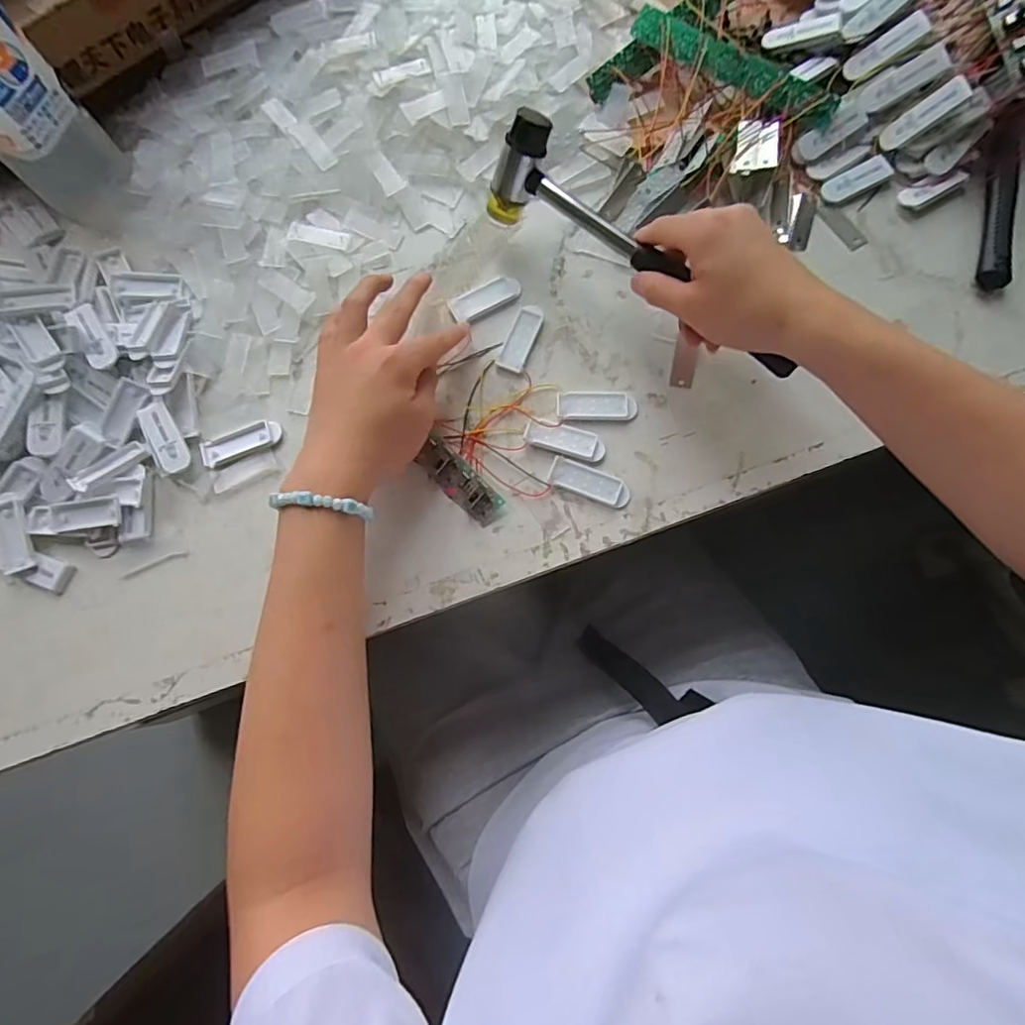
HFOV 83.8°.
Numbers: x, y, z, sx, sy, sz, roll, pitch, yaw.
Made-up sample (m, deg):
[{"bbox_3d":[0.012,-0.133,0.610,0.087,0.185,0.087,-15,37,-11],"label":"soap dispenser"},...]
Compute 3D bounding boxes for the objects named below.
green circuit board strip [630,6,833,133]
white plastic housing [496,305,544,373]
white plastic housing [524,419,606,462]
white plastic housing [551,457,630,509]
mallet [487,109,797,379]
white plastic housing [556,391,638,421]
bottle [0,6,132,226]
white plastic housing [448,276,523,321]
[{"bbox_3d":[0.177,-0.357,0.453,0.175,0.011,0.032,31,102,5],"label":"green circuit board strip"},{"bbox_3d":[0.007,-0.132,0.433,0.020,0.004,0.056,23,80,4],"label":"white plastic housing"},{"bbox_3d":[0.038,-0.051,0.410,0.058,0.006,0.021,14,79,3],"label":"white plastic housing"},{"bbox_3d":[0.055,-0.020,0.403,0.057,0.004,0.021,24,80,4],"label":"white plastic housing"},{"bbox_3d":[0.098,-0.184,0.395,0.247,0.071,0.029,33,47,7],"label":"mallet"},{"bbox_3d":[0.061,-0.078,0.417,0.057,0.005,0.023,1,79,0],"label":"white plastic housing"},{"bbox_3d":[-0.353,-0.292,0.382,0.076,0.180,0.072,41,83,8],"label":"bottle"},{"bbox_3d":[-0.021,-0.166,0.442,0.056,0.004,0.025,-29,80,-6],"label":"white plastic housing"}]

